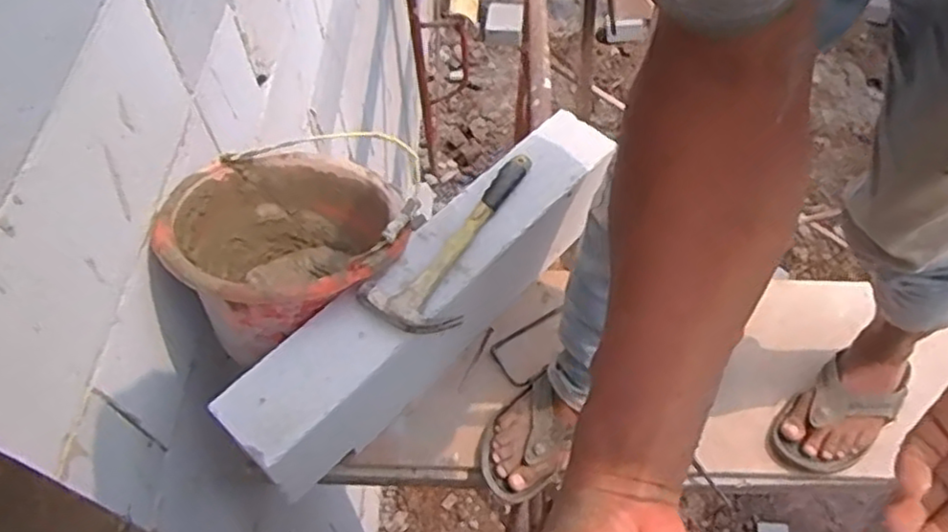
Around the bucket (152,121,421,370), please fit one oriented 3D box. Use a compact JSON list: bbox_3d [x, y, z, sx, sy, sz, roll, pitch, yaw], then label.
[{"bbox_3d":[-0.224,-0.026,0.869,0.267,0.207,0.257,-26,61,-16],"label":"bucket"}]

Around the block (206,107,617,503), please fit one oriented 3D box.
[{"bbox_3d":[-0.037,0.039,0.885,0.109,0.191,0.586,39,65,22],"label":"block"}]

